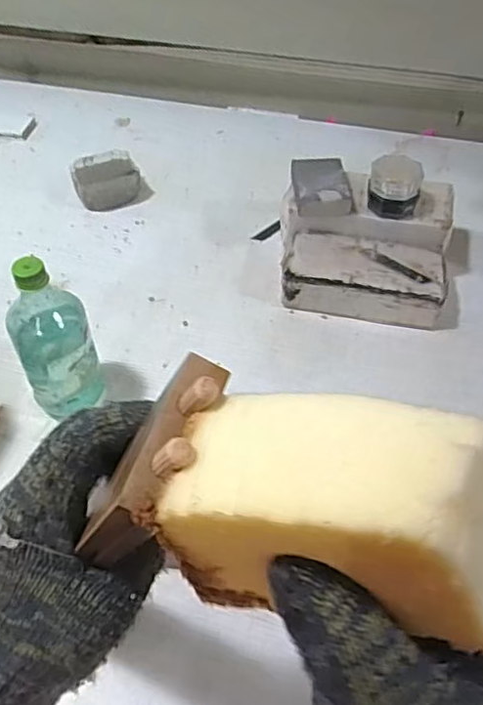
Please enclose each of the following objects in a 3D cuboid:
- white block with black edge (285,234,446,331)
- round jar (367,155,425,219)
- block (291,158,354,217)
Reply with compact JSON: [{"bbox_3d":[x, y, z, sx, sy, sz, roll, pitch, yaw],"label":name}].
[{"bbox_3d":[0.164,-0.098,0.812,0.206,0.064,0.103,11,50,8],"label":"white block with black edge"},{"bbox_3d":[0.200,-0.214,0.793,0.067,0.064,0.066,0,49,0],"label":"round jar"},{"bbox_3d":[0.110,-0.231,0.822,0.077,0.022,0.115,0,49,0],"label":"block"}]

